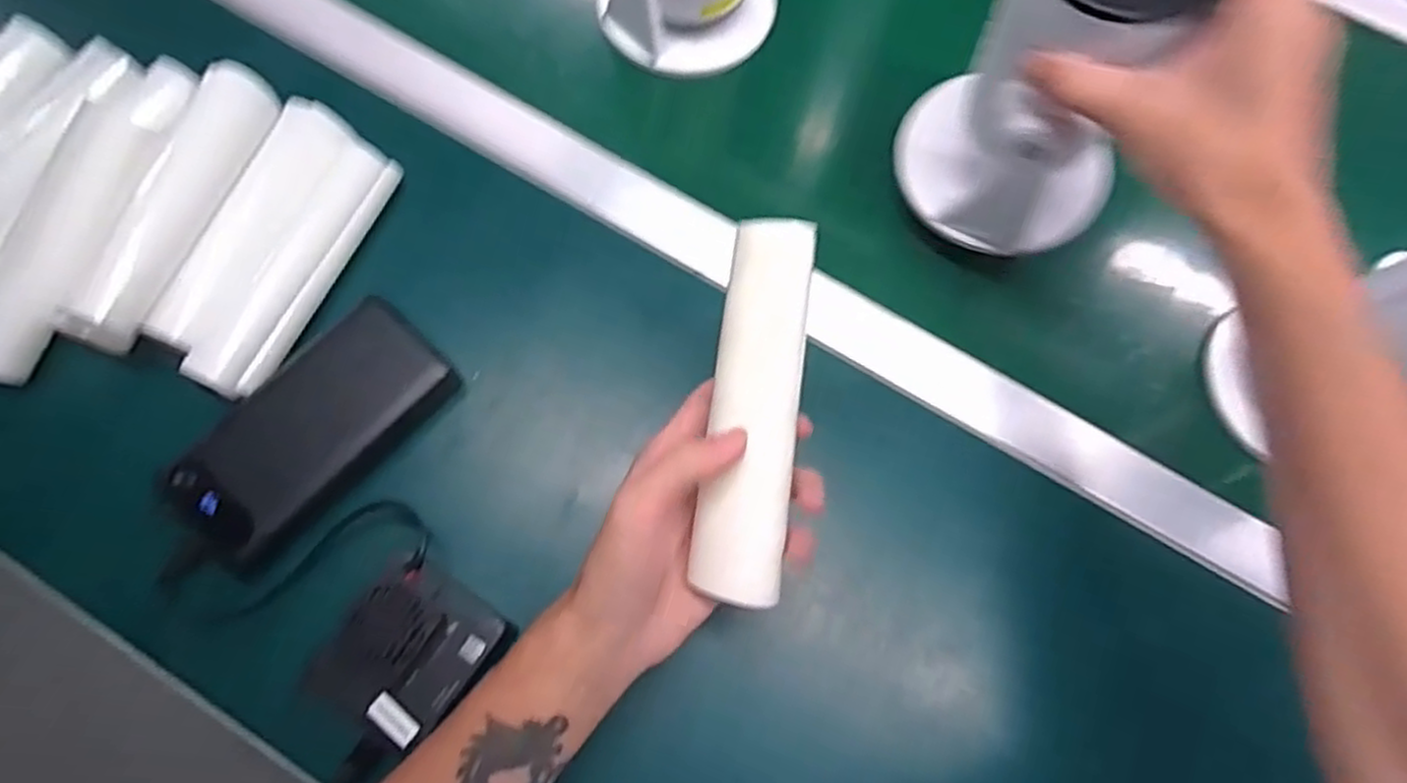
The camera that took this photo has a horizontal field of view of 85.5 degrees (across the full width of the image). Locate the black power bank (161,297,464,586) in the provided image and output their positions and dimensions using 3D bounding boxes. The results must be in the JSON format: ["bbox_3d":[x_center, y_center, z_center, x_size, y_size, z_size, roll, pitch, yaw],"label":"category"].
[{"bbox_3d":[-0.219,0.021,0.426,0.080,0.026,0.159,38,70,14],"label":"black power bank"}]

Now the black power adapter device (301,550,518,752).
[{"bbox_3d":[-0.145,0.130,0.376,0.072,0.029,0.075,29,68,11],"label":"black power adapter device"}]

